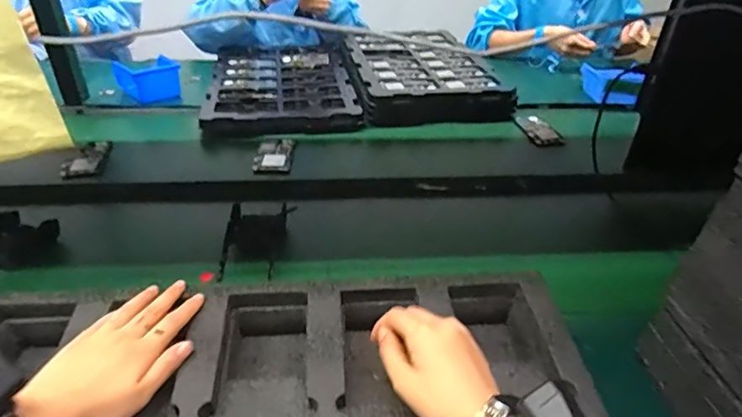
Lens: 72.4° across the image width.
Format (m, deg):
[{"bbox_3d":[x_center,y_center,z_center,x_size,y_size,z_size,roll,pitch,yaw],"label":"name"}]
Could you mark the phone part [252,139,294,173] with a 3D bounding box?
[{"bbox_3d":[-0.179,-0.100,0.939,0.066,0.010,0.111,-1,35,-5],"label":"phone part"}]

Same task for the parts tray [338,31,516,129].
[{"bbox_3d":[0.114,-0.355,1.258,0.340,0.050,0.544,-5,36,-9],"label":"parts tray"}]

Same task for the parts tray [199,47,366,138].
[{"bbox_3d":[-0.212,-0.300,1.206,0.325,0.039,0.506,-4,36,-9],"label":"parts tray"}]

